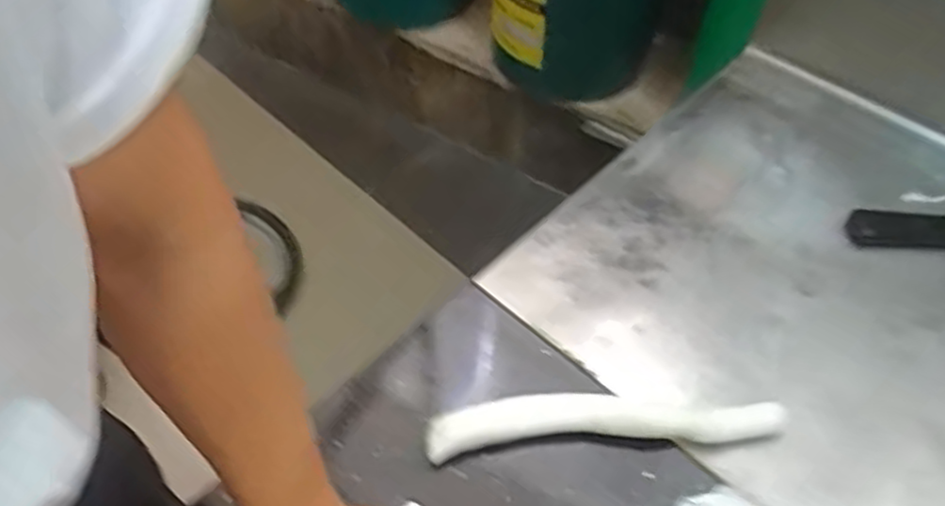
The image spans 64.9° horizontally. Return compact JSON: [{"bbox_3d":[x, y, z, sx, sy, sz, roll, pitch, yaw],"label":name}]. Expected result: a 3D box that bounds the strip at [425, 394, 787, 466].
[{"bbox_3d":[0.105,0.125,0.552,0.275,0.030,0.033,-2,51,-8],"label":"strip"}]

